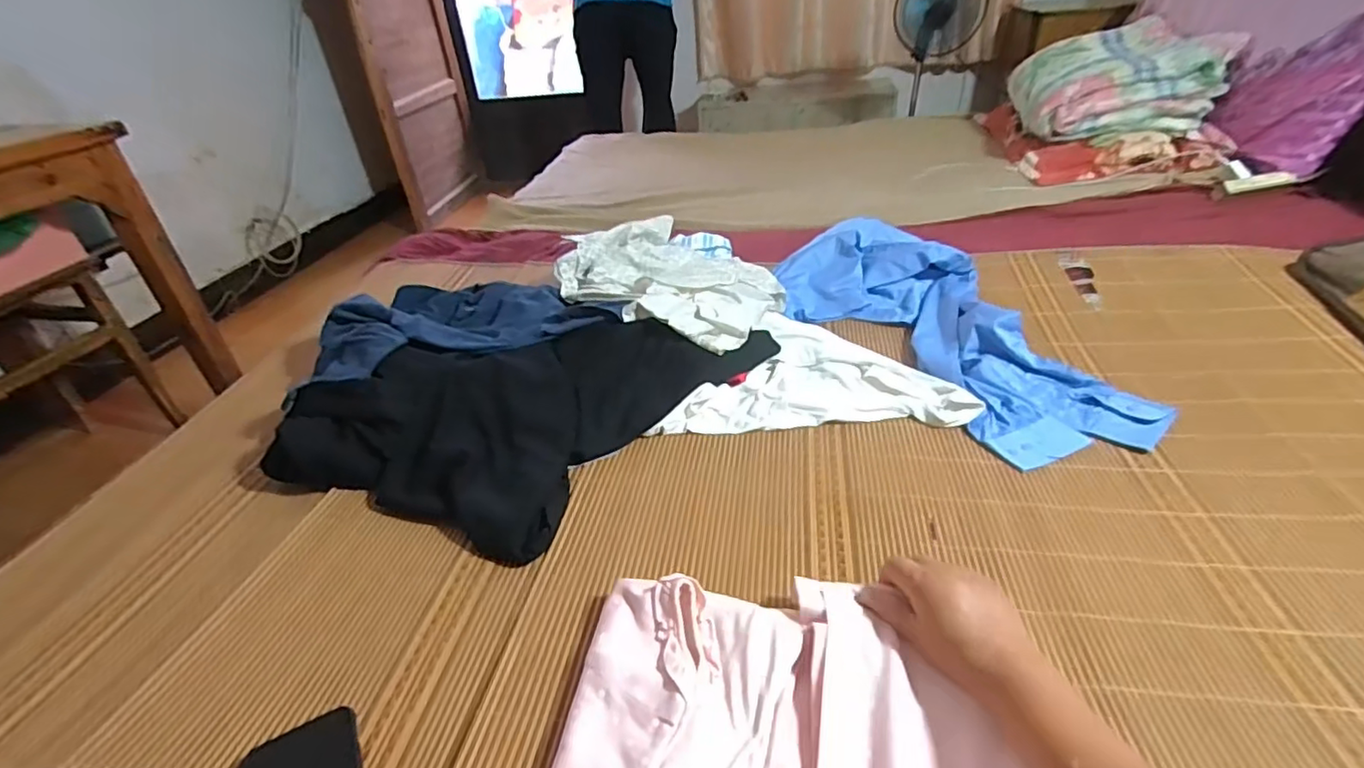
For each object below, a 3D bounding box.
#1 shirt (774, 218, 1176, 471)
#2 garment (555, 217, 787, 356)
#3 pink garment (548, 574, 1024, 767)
[{"bbox_3d":[0.394,-0.101,0.931,0.299,0.083,0.596,-19,35,-19],"label":"shirt"},{"bbox_3d":[-0.013,-0.176,1.058,0.304,0.076,0.491,-23,37,-25],"label":"garment"},{"bbox_3d":[0.073,0.246,0.448,0.316,0.033,0.238,1,34,10],"label":"pink garment"}]

